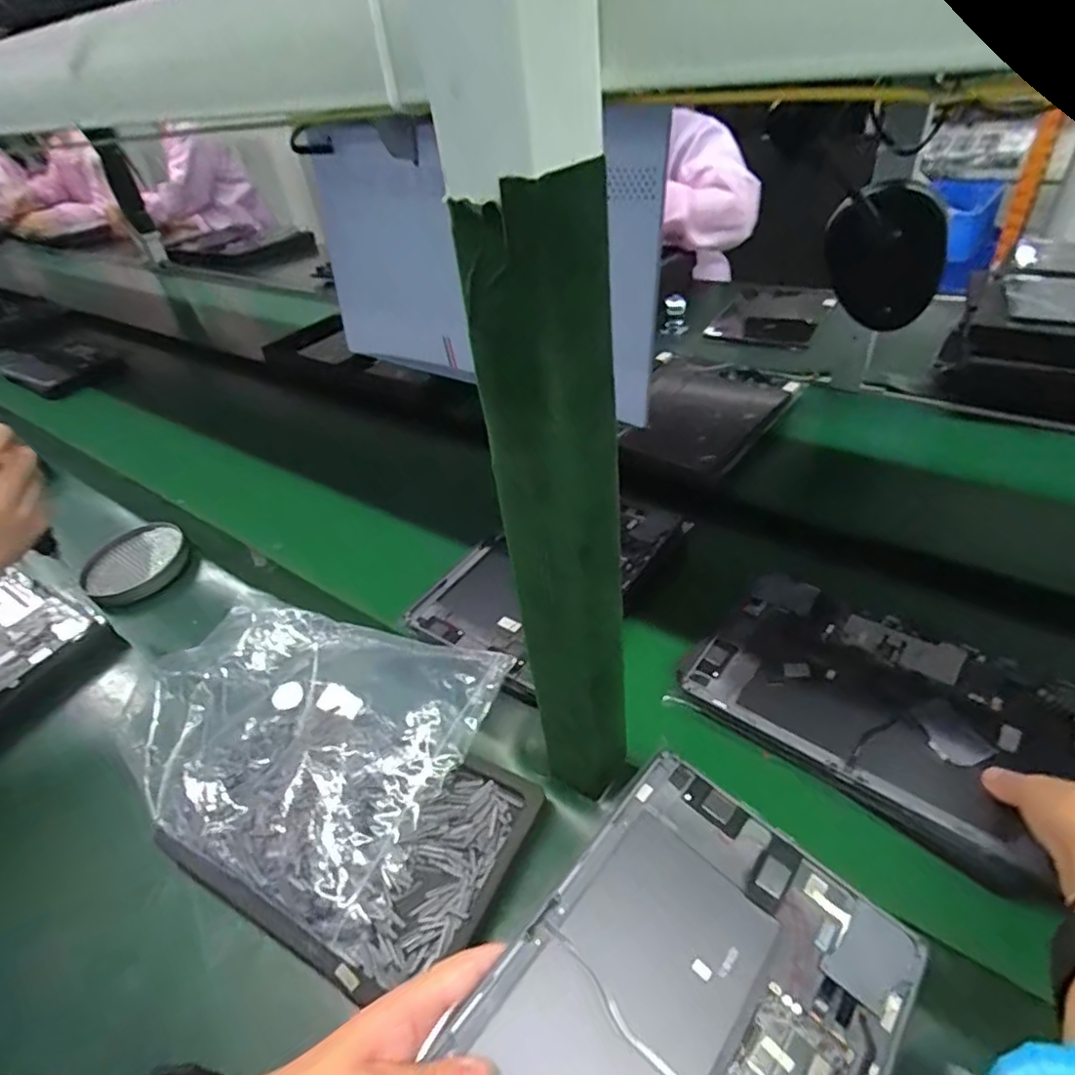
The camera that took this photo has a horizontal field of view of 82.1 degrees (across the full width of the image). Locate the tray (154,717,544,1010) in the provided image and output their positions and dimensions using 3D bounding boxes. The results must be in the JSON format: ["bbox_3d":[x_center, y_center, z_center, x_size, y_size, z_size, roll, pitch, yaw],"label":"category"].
[{"bbox_3d":[-0.130,0.193,0.427,0.222,0.029,0.151,16,44,26],"label":"tray"}]

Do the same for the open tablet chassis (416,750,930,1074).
[{"bbox_3d":[0.063,0.242,0.289,0.165,0.009,0.250,32,50,26],"label":"open tablet chassis"}]

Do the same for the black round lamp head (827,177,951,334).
[{"bbox_3d":[0.417,-0.334,0.741,0.129,0.160,0.022,8,41,18],"label":"black round lamp head"}]

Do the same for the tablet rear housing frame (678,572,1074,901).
[{"bbox_3d":[0.252,0.119,0.461,0.245,0.013,0.158,27,50,35],"label":"tablet rear housing frame"}]

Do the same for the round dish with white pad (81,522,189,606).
[{"bbox_3d":[-0.458,0.028,0.706,0.108,0.027,0.121,-29,44,-24],"label":"round dish with white pad"}]

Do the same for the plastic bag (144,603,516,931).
[{"bbox_3d":[-0.189,0.148,0.492,0.275,0.035,0.210,12,43,22],"label":"plastic bag"}]

